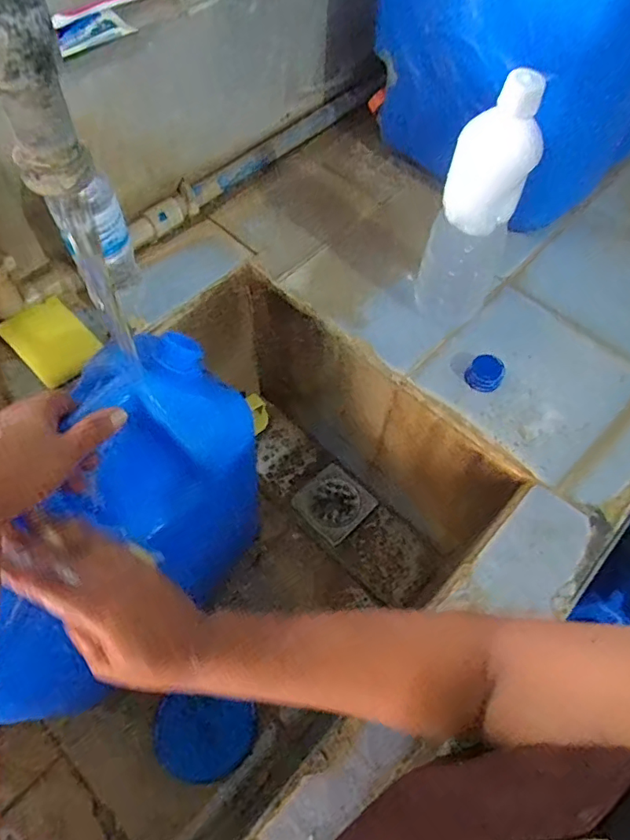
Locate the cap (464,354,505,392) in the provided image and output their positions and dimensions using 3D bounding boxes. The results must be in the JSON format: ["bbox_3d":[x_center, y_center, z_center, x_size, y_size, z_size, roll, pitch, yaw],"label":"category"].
[{"bbox_3d":[0.188,-0.053,0.600,0.038,0.021,0.036,1,61,-2],"label":"cap"}]

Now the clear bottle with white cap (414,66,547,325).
[{"bbox_3d":[0.162,-0.202,0.551,0.083,0.266,0.063,25,63,12],"label":"clear bottle with white cap"}]

